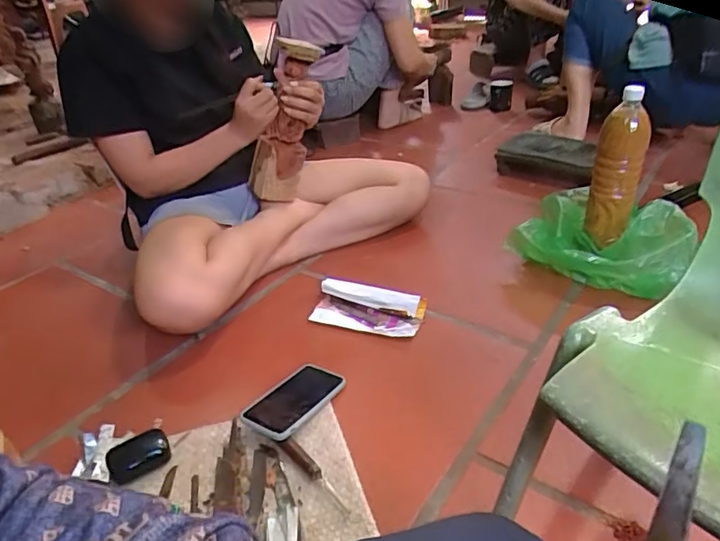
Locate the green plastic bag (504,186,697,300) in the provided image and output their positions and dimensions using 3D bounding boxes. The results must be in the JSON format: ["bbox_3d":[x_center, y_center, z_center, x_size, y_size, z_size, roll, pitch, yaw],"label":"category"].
[{"bbox_3d":[0.451,-0.066,1.012,0.258,0.114,0.237,25,44,38],"label":"green plastic bag"}]

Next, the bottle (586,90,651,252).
[{"bbox_3d":[0.452,-0.172,0.948,0.087,0.262,0.069,-15,34,-15],"label":"bottle"}]

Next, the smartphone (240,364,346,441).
[{"bbox_3d":[-0.096,0.185,0.790,0.091,0.018,0.151,9,26,32],"label":"smartphone"}]

